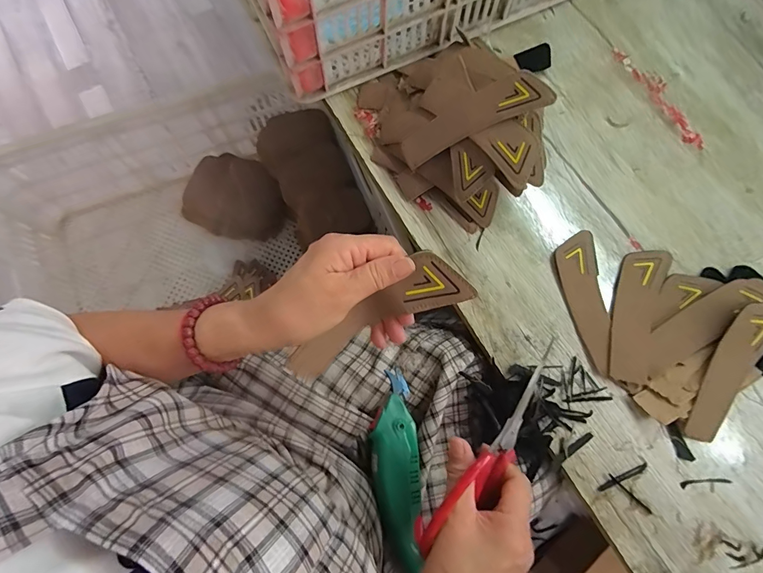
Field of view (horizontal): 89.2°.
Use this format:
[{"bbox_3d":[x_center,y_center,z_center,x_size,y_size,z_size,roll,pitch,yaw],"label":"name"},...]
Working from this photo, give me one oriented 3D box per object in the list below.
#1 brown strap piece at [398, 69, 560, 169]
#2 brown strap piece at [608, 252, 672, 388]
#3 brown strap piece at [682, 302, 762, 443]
[{"bbox_3d":[0.090,-0.172,0.400,0.155,0.009,0.044,-18,74,28],"label":"brown strap piece"},{"bbox_3d":[0.279,0.029,0.420,0.047,0.009,0.153,17,76,4],"label":"brown strap piece"},{"bbox_3d":[0.351,0.083,0.387,0.041,0.012,0.155,30,92,7],"label":"brown strap piece"}]

